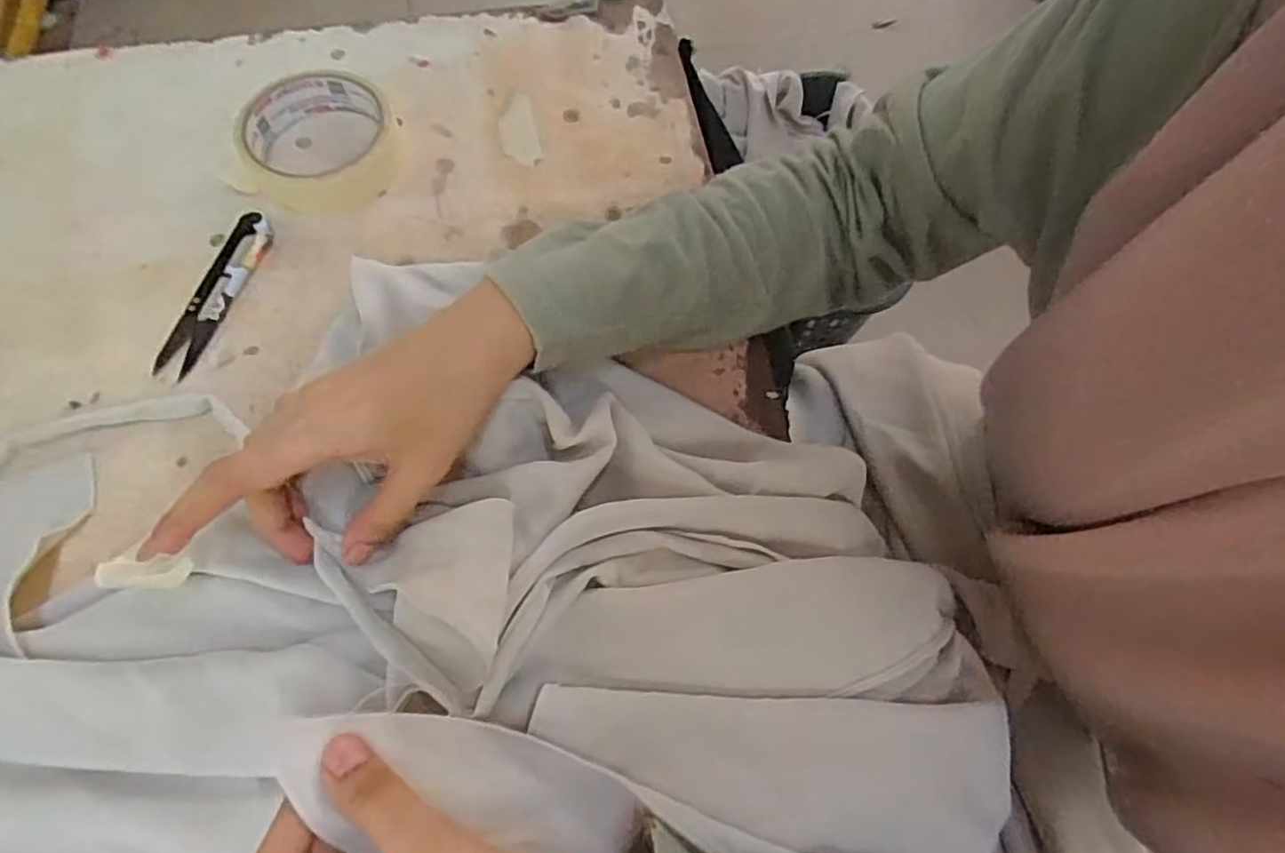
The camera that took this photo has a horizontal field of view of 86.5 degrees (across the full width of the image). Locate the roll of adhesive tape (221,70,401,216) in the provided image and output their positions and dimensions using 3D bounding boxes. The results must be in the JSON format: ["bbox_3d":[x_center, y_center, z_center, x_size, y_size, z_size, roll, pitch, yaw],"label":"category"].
[{"bbox_3d":[-0.195,-0.171,0.406,0.088,0.026,0.084,-4,67,-4],"label":"roll of adhesive tape"}]

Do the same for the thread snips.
[{"bbox_3d":[-0.235,-0.075,0.376,0.025,0.010,0.100,16,67,4],"label":"thread snips"}]

